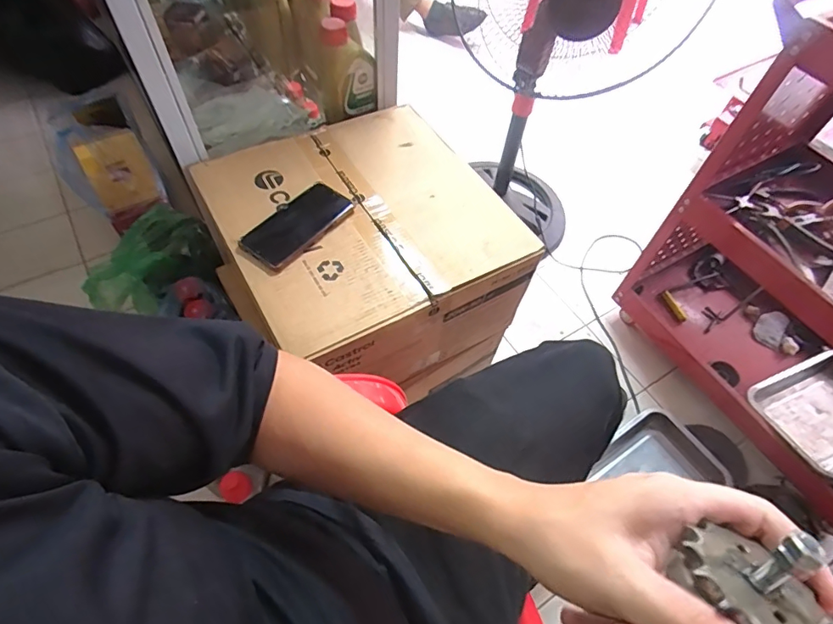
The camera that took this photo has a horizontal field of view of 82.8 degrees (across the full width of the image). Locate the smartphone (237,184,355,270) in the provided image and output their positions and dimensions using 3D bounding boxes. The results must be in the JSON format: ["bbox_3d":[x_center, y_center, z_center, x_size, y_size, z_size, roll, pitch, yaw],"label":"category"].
[{"bbox_3d":[-0.170,-0.125,0.683,0.081,0.014,0.161,32,60,16],"label":"smartphone"}]

